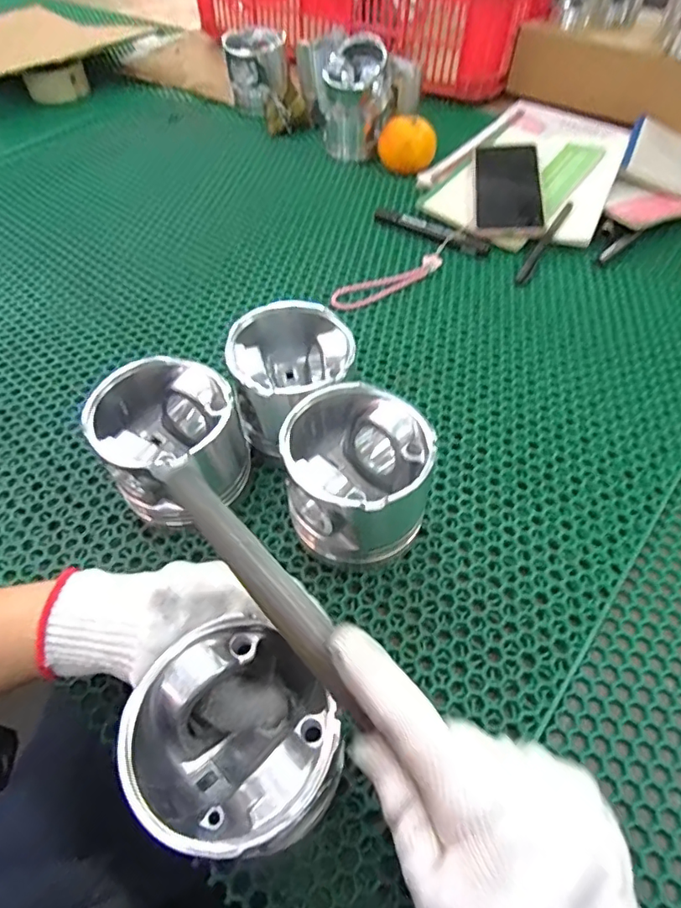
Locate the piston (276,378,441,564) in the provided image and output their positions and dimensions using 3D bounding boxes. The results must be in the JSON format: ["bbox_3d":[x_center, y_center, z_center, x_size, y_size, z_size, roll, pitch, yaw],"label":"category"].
[{"bbox_3d":[0.011,0.017,0.356,0.089,0.095,0.097,-1,54,1],"label":"piston"}]

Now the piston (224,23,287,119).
[{"bbox_3d":[-0.128,-0.586,0.813,0.089,0.090,0.091,-3,53,-3],"label":"piston"}]

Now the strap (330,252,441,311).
[{"bbox_3d":[0.052,-0.182,0.556,0.141,0.004,0.037,-27,58,-17],"label":"strap"}]

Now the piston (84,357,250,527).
[{"bbox_3d":[-0.116,-0.005,0.370,0.088,0.082,0.094,-1,54,1],"label":"piston"}]

